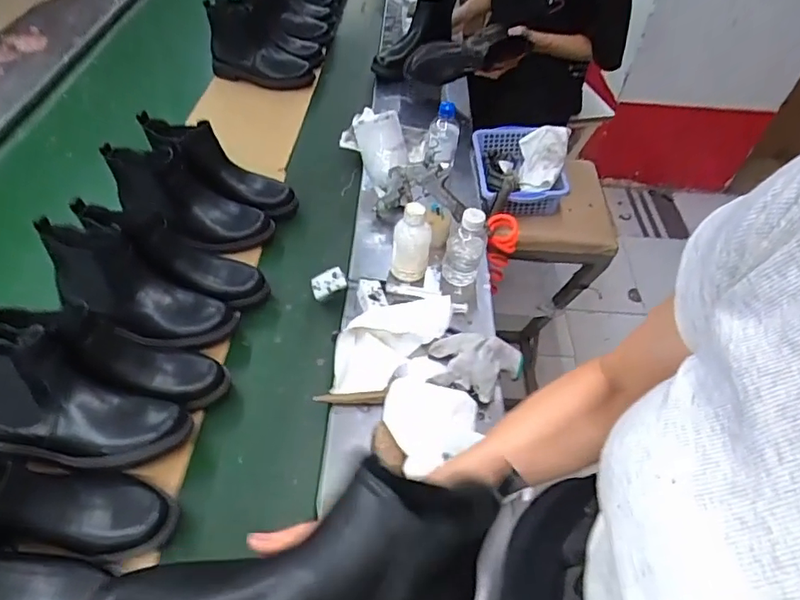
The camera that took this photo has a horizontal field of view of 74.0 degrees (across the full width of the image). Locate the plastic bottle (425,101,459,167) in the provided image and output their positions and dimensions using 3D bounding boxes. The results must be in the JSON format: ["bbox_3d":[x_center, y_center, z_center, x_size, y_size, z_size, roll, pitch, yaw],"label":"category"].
[{"bbox_3d":[0.084,-0.315,1.030,0.062,0.121,0.051,5,49,0],"label":"plastic bottle"}]

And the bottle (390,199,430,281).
[{"bbox_3d":[0.017,-0.085,0.805,0.054,0.121,0.055,14,49,8],"label":"bottle"}]

